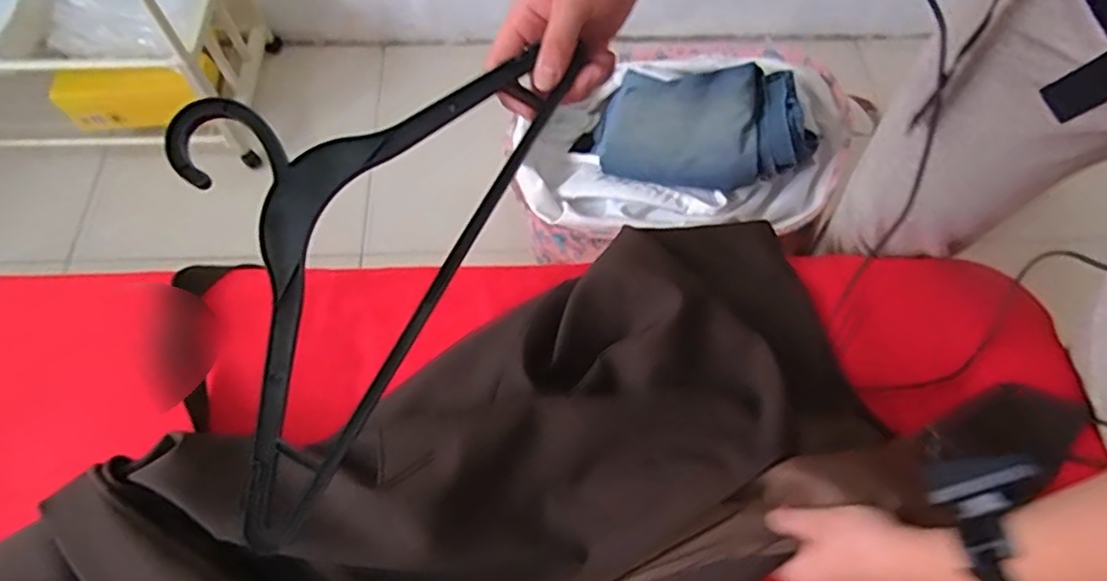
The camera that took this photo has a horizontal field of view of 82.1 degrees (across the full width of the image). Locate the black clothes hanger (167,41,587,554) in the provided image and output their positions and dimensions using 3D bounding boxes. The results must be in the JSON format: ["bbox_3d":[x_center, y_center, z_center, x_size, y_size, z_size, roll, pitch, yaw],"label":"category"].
[{"bbox_3d":[-0.156,-0.044,0.404,0.190,0.012,0.347,30,78,-4],"label":"black clothes hanger"}]

